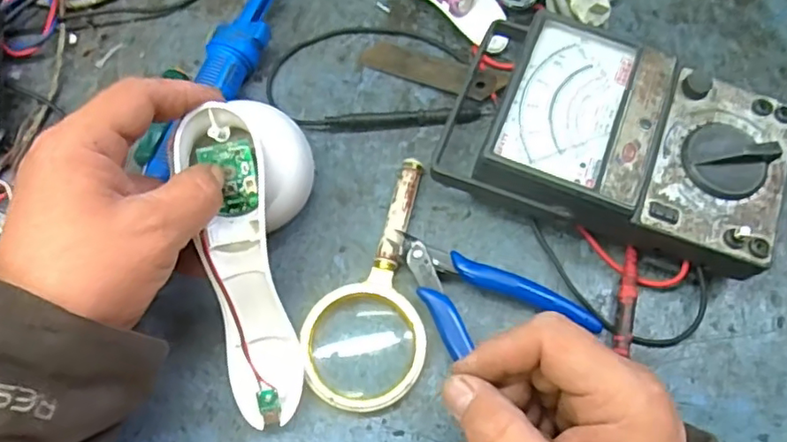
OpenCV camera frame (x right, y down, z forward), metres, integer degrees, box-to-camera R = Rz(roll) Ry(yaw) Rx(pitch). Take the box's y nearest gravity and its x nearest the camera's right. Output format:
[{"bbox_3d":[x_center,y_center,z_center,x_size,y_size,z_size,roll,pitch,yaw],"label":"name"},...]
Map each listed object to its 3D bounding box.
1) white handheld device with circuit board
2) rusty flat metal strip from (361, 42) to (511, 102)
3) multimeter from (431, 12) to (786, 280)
[{"bbox_3d":[-0.074,0.021,0.321,0.059,0.050,0.163,-4,88,-1],"label":"white handheld device with circuit board"},{"bbox_3d":[0.027,-0.103,0.411,0.097,0.010,0.024,22,69,10],"label":"rusty flat metal strip"},{"bbox_3d":[0.129,-0.047,0.360,0.189,0.053,0.119,22,68,10],"label":"multimeter"}]

